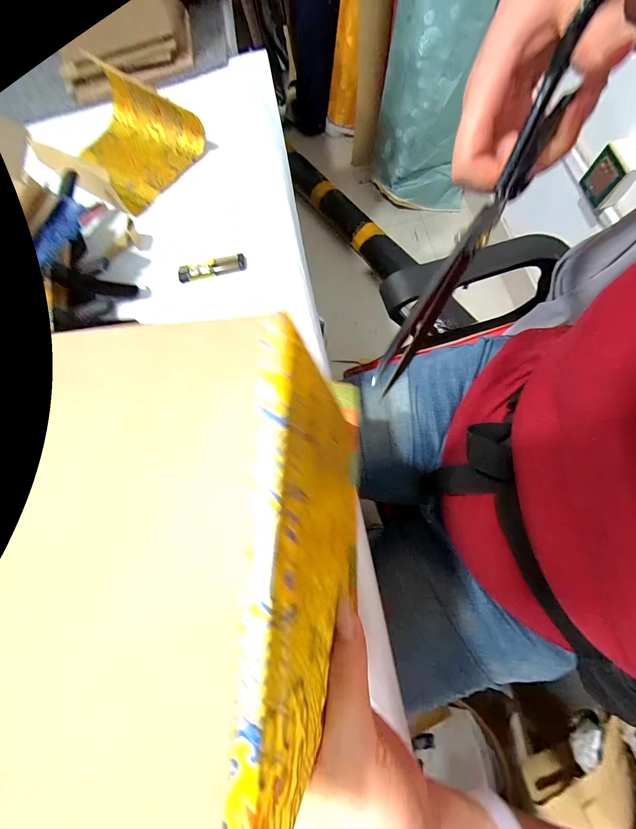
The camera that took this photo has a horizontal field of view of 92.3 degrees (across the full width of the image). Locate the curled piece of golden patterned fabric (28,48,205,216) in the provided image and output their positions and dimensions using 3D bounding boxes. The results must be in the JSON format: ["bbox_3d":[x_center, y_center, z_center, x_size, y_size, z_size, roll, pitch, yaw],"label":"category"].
[{"bbox_3d":[-0.278,-0.381,0.429,0.197,0.048,0.162,38,82,16],"label":"curled piece of golden patterned fabric"}]

